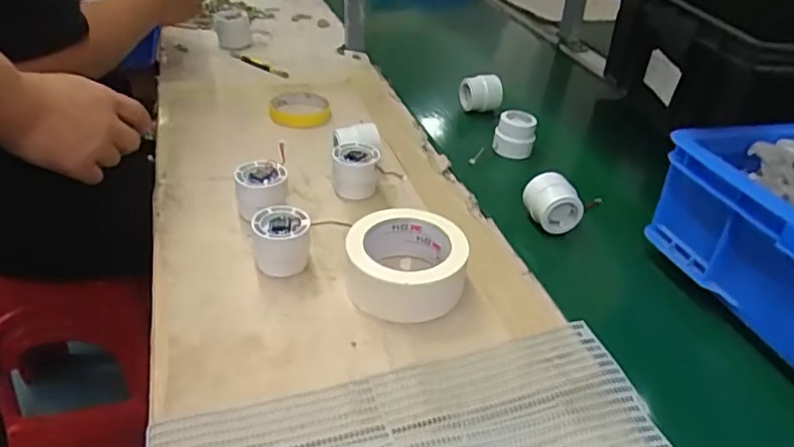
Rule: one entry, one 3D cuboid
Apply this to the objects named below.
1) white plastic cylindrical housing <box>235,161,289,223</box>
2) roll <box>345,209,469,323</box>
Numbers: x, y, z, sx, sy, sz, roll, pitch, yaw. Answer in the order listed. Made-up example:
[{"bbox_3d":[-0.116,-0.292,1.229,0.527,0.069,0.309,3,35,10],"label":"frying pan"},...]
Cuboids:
[{"bbox_3d":[-0.142,-0.034,0.632,0.054,0.048,0.048,-10,37,-20],"label":"white plastic cylindrical housing"},{"bbox_3d":[0.007,0.037,0.547,0.102,0.051,0.097,3,35,-2],"label":"roll"}]

